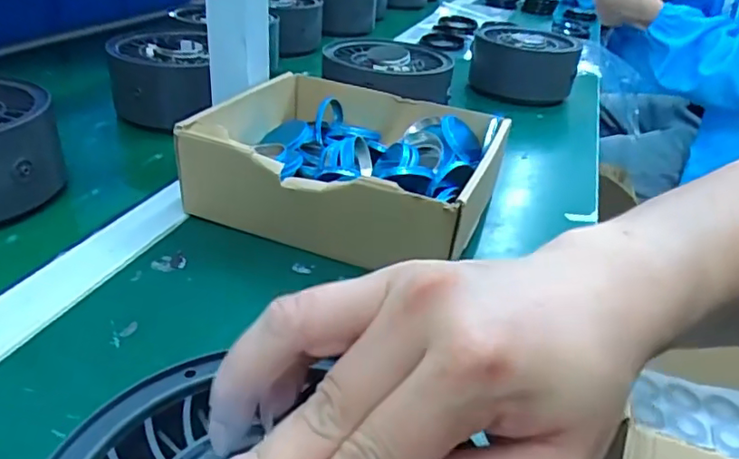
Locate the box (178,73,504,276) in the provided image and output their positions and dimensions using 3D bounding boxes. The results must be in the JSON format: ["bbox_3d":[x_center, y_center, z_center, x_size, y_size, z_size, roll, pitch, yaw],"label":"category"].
[{"bbox_3d":[-0.011,-0.050,0.454,0.205,0.071,0.178,17,33,17],"label":"box"}]

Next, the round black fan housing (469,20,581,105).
[{"bbox_3d":[0.201,-0.217,0.763,0.132,0.073,0.133,13,32,10],"label":"round black fan housing"}]

